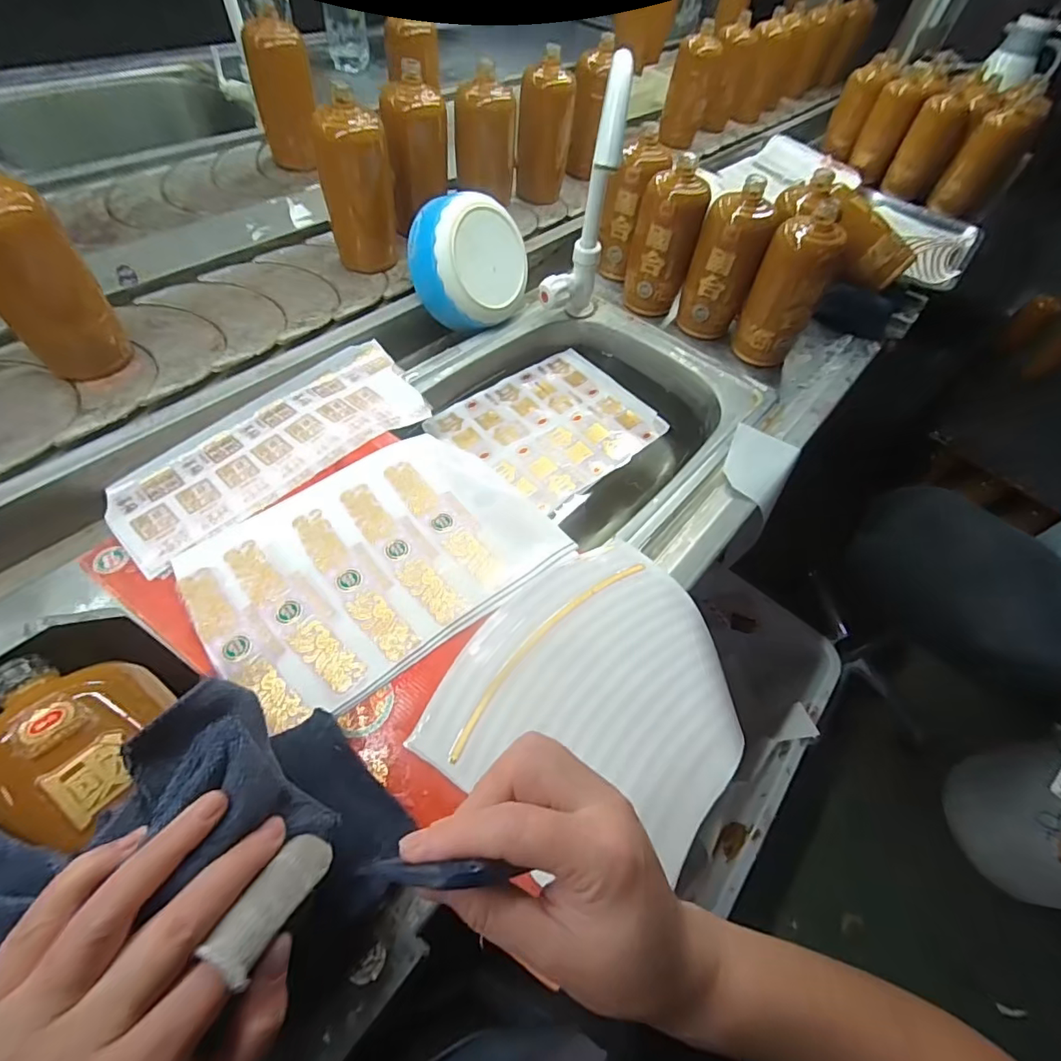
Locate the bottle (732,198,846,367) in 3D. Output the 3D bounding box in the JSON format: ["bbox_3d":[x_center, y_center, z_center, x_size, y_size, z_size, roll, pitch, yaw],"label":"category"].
[{"bbox_3d":[0.317,-0.294,0.632,0.077,0.170,0.060,6,56,-5],"label":"bottle"}]

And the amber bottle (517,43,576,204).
[{"bbox_3d":[0.018,-0.618,0.792,0.071,0.161,0.069,4,56,-6],"label":"amber bottle"}]

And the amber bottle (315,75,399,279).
[{"bbox_3d":[-0.212,-0.422,0.630,0.064,0.171,0.066,2,58,-3],"label":"amber bottle"}]

